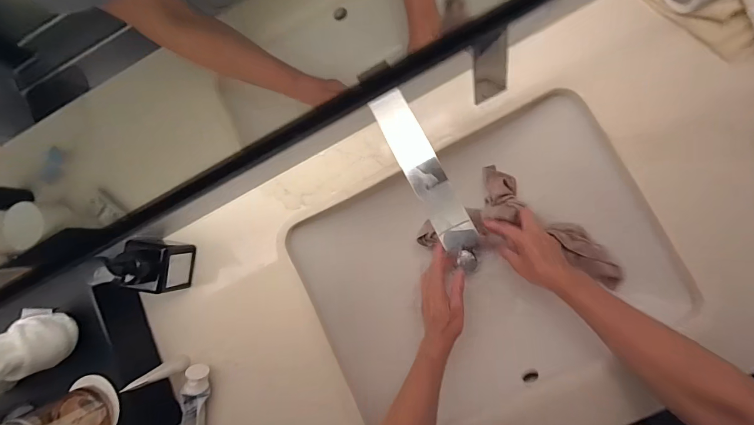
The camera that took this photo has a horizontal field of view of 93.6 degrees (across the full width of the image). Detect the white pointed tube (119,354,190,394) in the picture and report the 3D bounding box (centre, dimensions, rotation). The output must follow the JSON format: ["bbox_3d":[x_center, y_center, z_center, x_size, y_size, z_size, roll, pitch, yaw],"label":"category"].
[{"bbox_3d":[-0.302,0.223,0.489,0.030,0.090,0.023,-24,83,7],"label":"white pointed tube"}]

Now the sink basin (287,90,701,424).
[{"bbox_3d":[0.148,0.088,0.549,0.451,0.126,0.392,-31,82,6],"label":"sink basin"}]

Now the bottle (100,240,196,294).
[{"bbox_3d":[-0.317,0.074,0.480,0.065,0.121,0.067,5,87,9],"label":"bottle"}]

